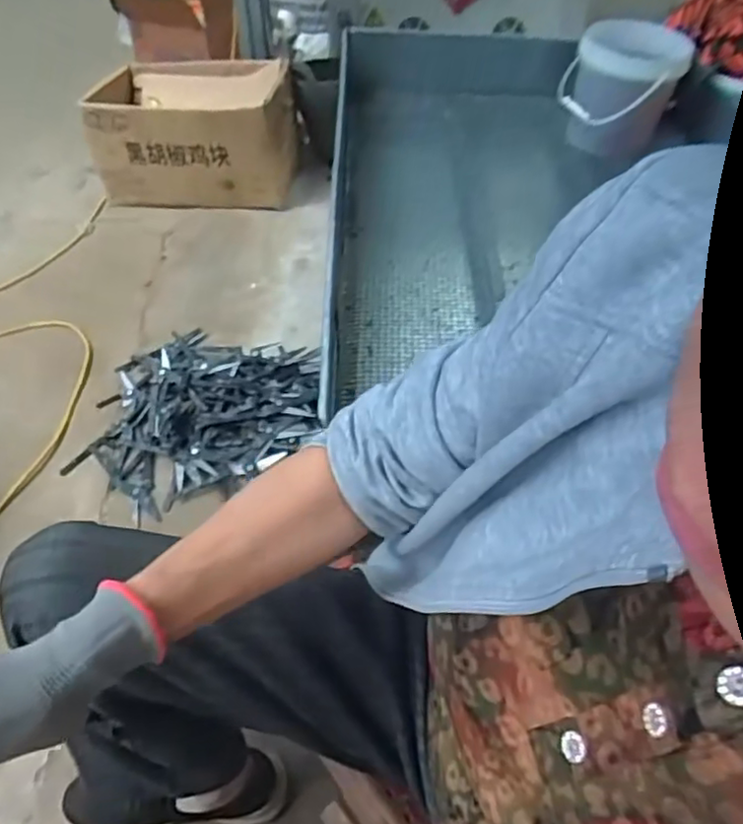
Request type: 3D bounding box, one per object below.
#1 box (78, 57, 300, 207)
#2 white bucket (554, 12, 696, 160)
[{"bbox_3d":[-0.441,-0.688,1.577,0.510,0.232,0.296,5,45,4],"label":"box"},{"bbox_3d":[0.527,-0.674,1.354,0.241,0.224,0.201,9,47,8],"label":"white bucket"}]

